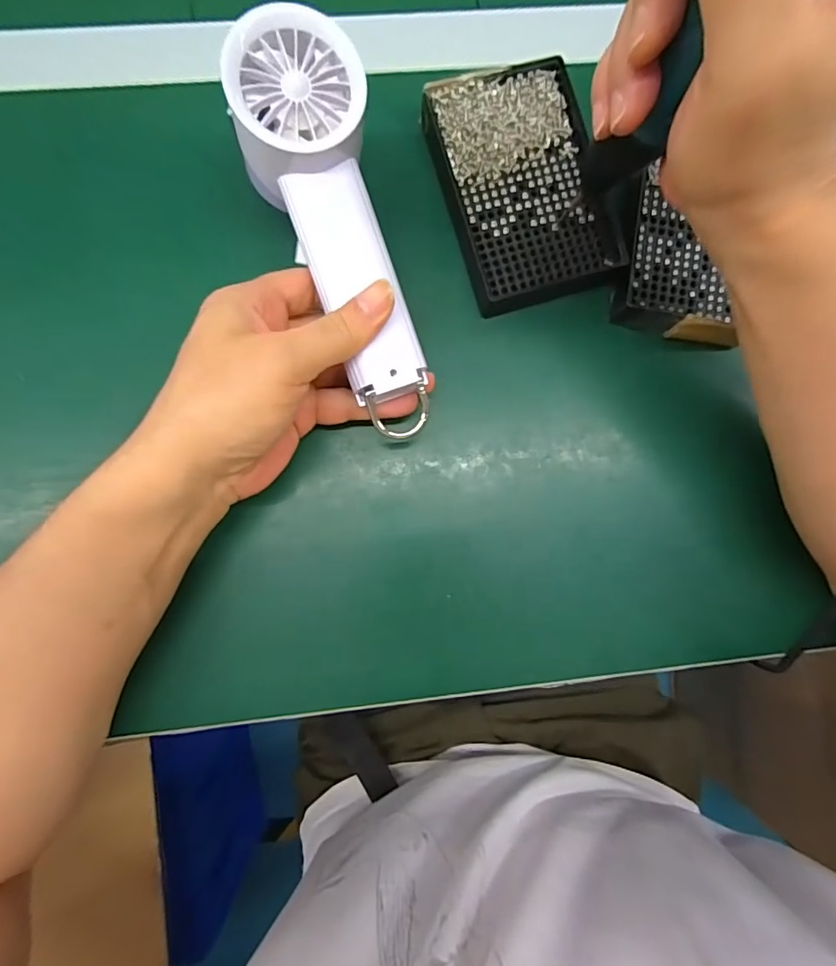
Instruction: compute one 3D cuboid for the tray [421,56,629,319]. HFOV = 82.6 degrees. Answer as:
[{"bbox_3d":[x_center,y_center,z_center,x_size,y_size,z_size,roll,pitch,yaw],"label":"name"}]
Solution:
[{"bbox_3d":[0.064,-0.182,0.293,0.089,0.016,0.136,-16,88,-4],"label":"tray"}]

